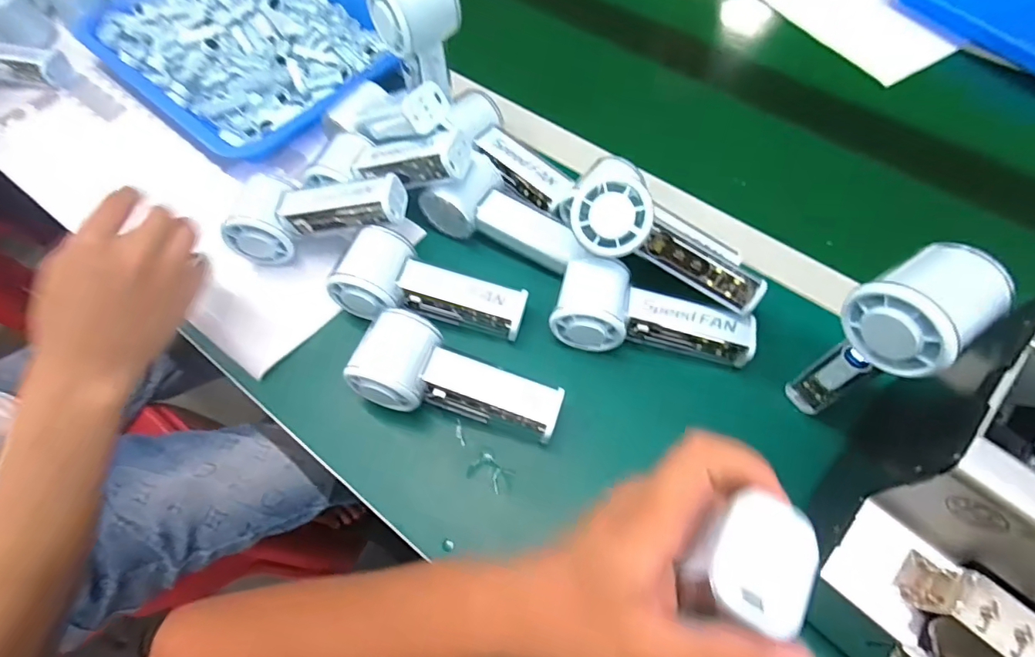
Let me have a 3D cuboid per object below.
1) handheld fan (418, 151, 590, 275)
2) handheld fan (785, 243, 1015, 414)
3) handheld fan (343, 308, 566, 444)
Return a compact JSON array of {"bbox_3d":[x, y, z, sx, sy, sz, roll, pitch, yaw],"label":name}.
[{"bbox_3d":[-0.012,-0.104,0.452,0.141,0.057,0.057,23,63,-6],"label":"handheld fan"},{"bbox_3d":[0.225,0.011,0.321,0.059,0.145,0.055,-31,66,-15],"label":"handheld fan"},{"bbox_3d":[-0.044,0.047,0.374,0.147,0.048,0.065,23,64,12],"label":"handheld fan"}]

